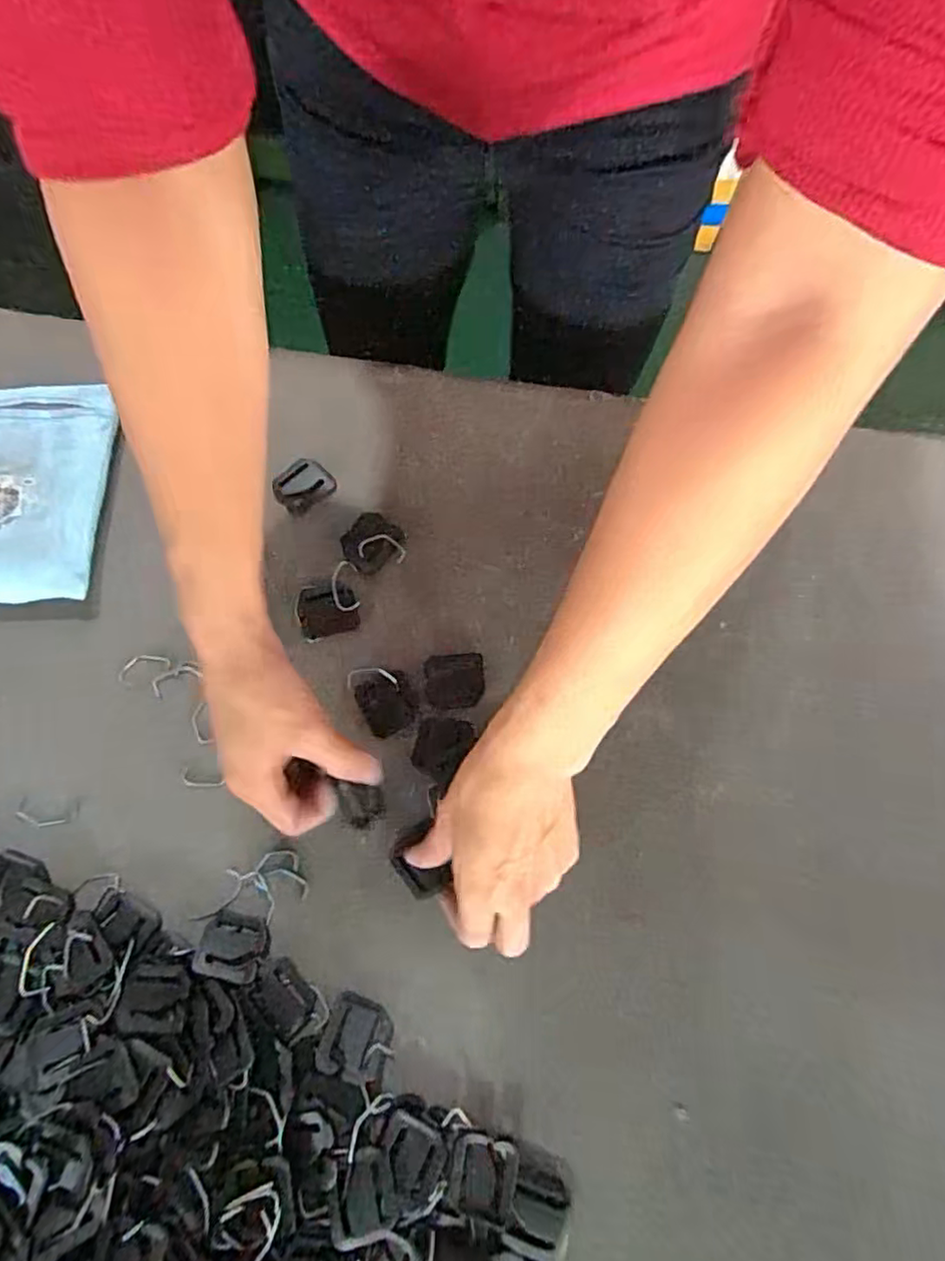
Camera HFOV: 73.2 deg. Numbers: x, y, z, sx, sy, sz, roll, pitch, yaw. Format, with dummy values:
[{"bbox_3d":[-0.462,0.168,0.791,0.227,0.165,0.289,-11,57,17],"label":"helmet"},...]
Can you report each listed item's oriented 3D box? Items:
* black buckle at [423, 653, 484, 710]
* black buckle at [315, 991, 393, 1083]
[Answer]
[{"bbox_3d":[-0.012,0.033,0.410,0.038,0.004,0.036,-3,74,1],"label":"black buckle"},{"bbox_3d":[-0.065,0.227,0.354,0.035,0.005,0.039,21,76,8],"label":"black buckle"}]

